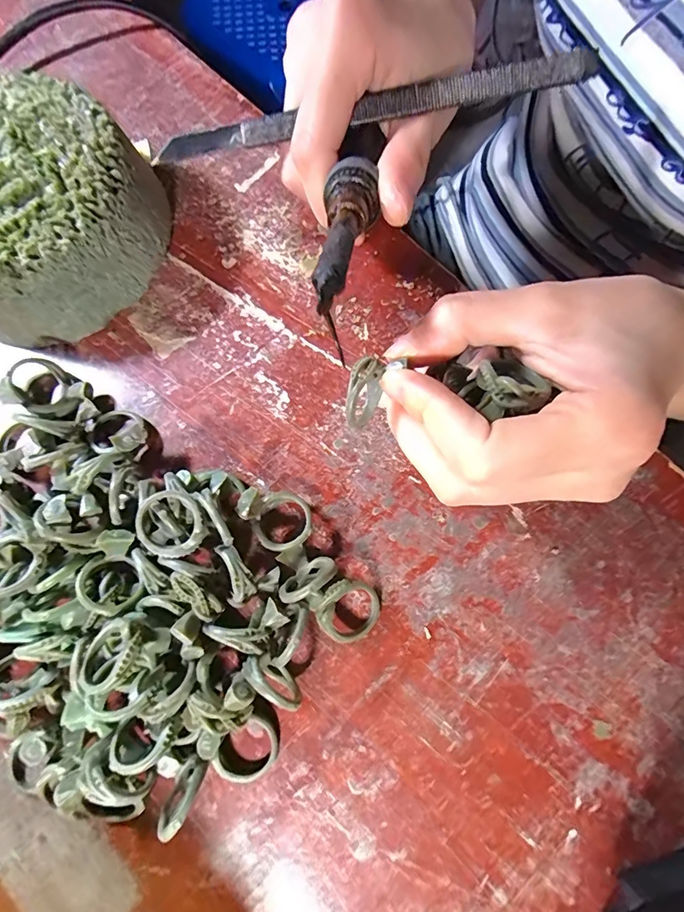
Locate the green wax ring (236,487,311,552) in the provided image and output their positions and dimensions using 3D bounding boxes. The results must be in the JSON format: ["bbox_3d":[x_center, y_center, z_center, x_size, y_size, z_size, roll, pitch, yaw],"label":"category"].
[{"bbox_3d":[-0.026,0.023,0.174,0.022,0.010,0.030,-40,79,-8],"label":"green wax ring"}]

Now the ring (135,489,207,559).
[{"bbox_3d":[-0.061,0.024,0.155,0.022,0.007,0.024,0,77,1],"label":"ring"}]

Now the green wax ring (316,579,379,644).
[{"bbox_3d":[0.002,0.058,0.162,0.025,0.006,0.025,-3,96,-32],"label":"green wax ring"}]

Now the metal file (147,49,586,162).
[{"bbox_3d":[0.006,-0.130,0.163,0.163,0.007,0.008,-5,76,10],"label":"metal file"}]

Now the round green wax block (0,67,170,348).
[{"bbox_3d":[-0.134,-0.106,0.188,0.097,0.047,0.094,0,77,1],"label":"round green wax block"}]

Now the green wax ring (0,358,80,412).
[{"bbox_3d":[-0.128,-0.029,0.183,0.020,0.020,0.023,30,79,8],"label":"green wax ring"}]

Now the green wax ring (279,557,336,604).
[{"bbox_3d":[-0.012,0.046,0.160,0.022,0.026,0.010,-36,78,-7],"label":"green wax ring"}]

